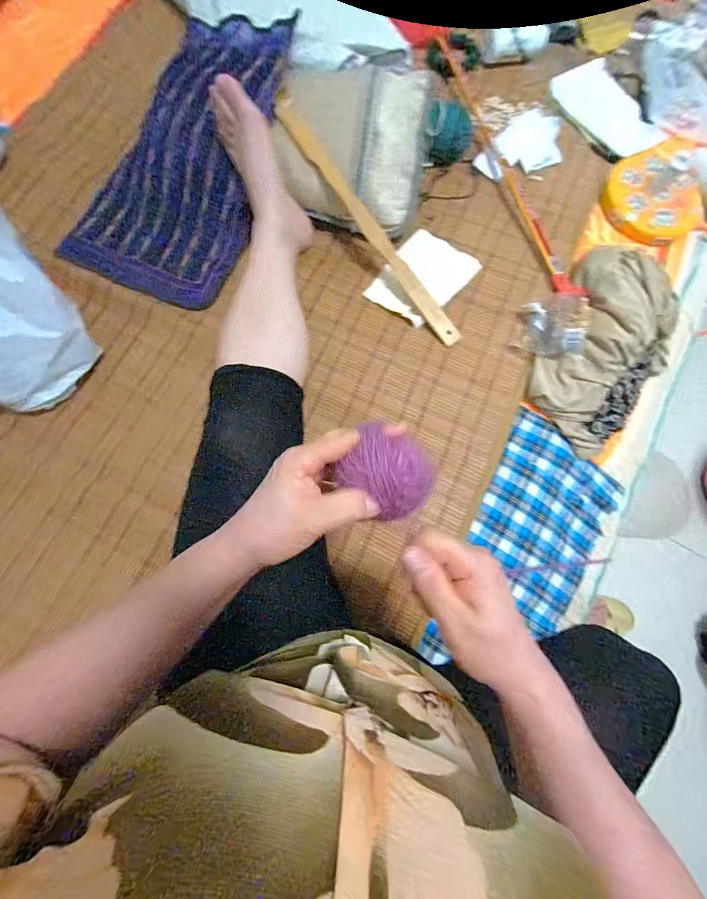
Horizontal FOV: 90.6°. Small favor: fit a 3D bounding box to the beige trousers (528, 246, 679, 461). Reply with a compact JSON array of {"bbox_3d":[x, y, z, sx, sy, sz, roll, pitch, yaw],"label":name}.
[{"bbox_3d":[0.379,-0.150,0.506,0.176,0.051,0.318,26,79,6],"label":"beige trousers"}]

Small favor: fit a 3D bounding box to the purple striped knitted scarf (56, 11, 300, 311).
[{"bbox_3d":[-0.265,-0.486,0.571,0.263,0.096,0.481,25,79,6],"label":"purple striped knitted scarf"}]

